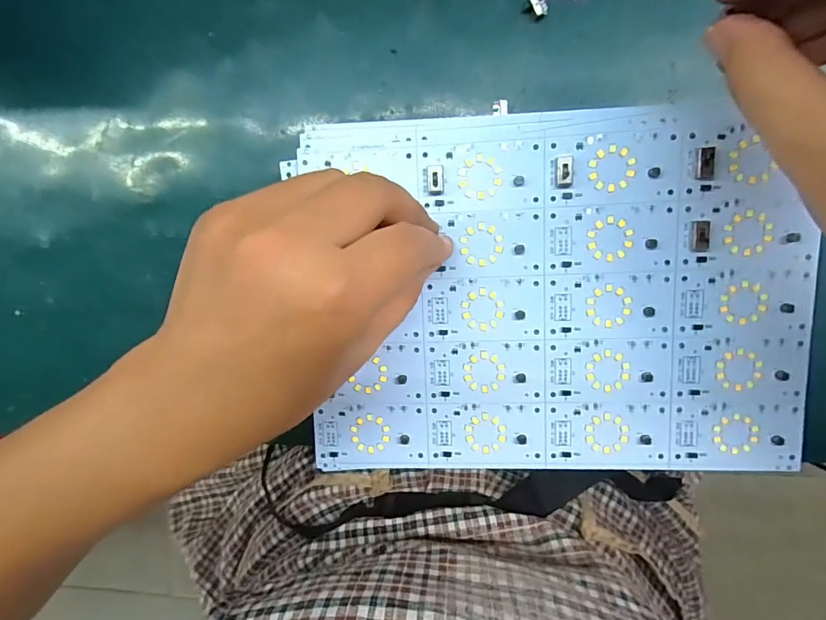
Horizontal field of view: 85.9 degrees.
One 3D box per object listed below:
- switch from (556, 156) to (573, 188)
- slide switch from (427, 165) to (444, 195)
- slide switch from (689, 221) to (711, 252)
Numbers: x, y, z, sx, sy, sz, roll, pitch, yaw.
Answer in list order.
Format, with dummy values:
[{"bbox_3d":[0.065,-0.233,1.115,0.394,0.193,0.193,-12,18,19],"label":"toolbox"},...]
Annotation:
[{"bbox_3d":[0.070,-0.064,0.205,0.008,0.005,0.014,-3,98,5],"label":"switch"},{"bbox_3d":[0.011,-0.063,0.213,0.008,0.004,0.014,-1,98,5],"label":"slide switch"},{"bbox_3d":[0.131,-0.034,0.203,0.008,0.004,0.014,-4,98,6],"label":"slide switch"}]

